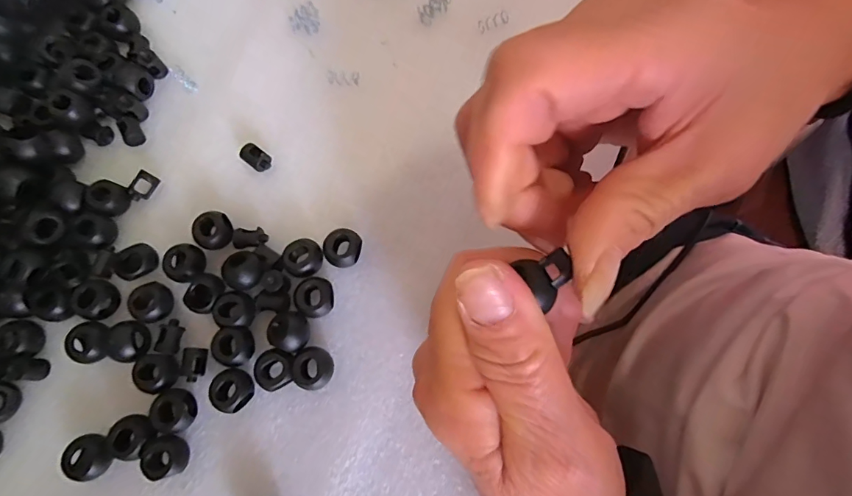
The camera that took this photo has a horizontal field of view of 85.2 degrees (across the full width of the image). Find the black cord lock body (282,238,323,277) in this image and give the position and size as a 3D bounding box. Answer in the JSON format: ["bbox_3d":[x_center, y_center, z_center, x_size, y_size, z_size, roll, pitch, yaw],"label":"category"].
[{"bbox_3d":[-0.055,0.005,0.209,0.017,0.011,0.016,0,76,-1],"label":"black cord lock body"}]

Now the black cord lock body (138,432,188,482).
[{"bbox_3d":[-0.108,0.086,0.191,0.016,0.012,0.016,0,76,-1],"label":"black cord lock body"}]

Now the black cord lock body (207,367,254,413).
[{"bbox_3d":[-0.082,0.061,0.198,0.016,0.012,0.017,0,76,-1],"label":"black cord lock body"}]

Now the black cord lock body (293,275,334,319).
[{"bbox_3d":[-0.049,0.022,0.206,0.015,0.014,0.018,-6,77,-2],"label":"black cord lock body"}]

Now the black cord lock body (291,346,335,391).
[{"bbox_3d":[-0.048,0.052,0.199,0.016,0.013,0.018,26,77,5],"label":"black cord lock body"}]

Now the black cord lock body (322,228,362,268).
[{"bbox_3d":[-0.038,0.000,0.212,0.016,0.010,0.017,0,76,-1],"label":"black cord lock body"}]

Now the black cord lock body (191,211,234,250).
[{"bbox_3d":[-0.098,-0.008,0.214,0.015,0.011,0.016,0,76,-1],"label":"black cord lock body"}]

